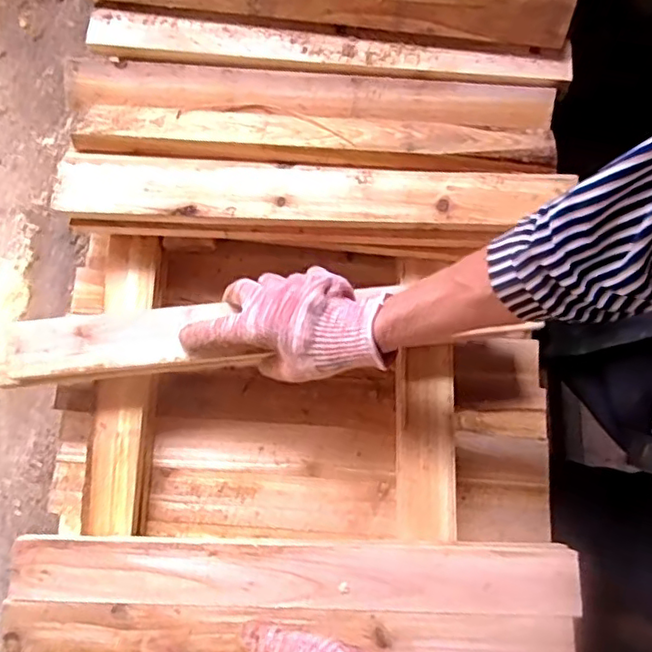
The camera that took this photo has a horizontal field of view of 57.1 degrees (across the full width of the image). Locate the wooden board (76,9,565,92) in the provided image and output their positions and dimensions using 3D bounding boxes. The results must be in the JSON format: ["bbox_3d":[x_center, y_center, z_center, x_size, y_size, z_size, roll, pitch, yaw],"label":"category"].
[{"bbox_3d":[0.000,-0.285,0.621,0.494,0.029,0.045,6,79,1],"label":"wooden board"}]

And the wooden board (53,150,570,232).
[{"bbox_3d":[-0.020,-0.131,0.576,0.468,0.021,0.073,2,75,2],"label":"wooden board"}]

